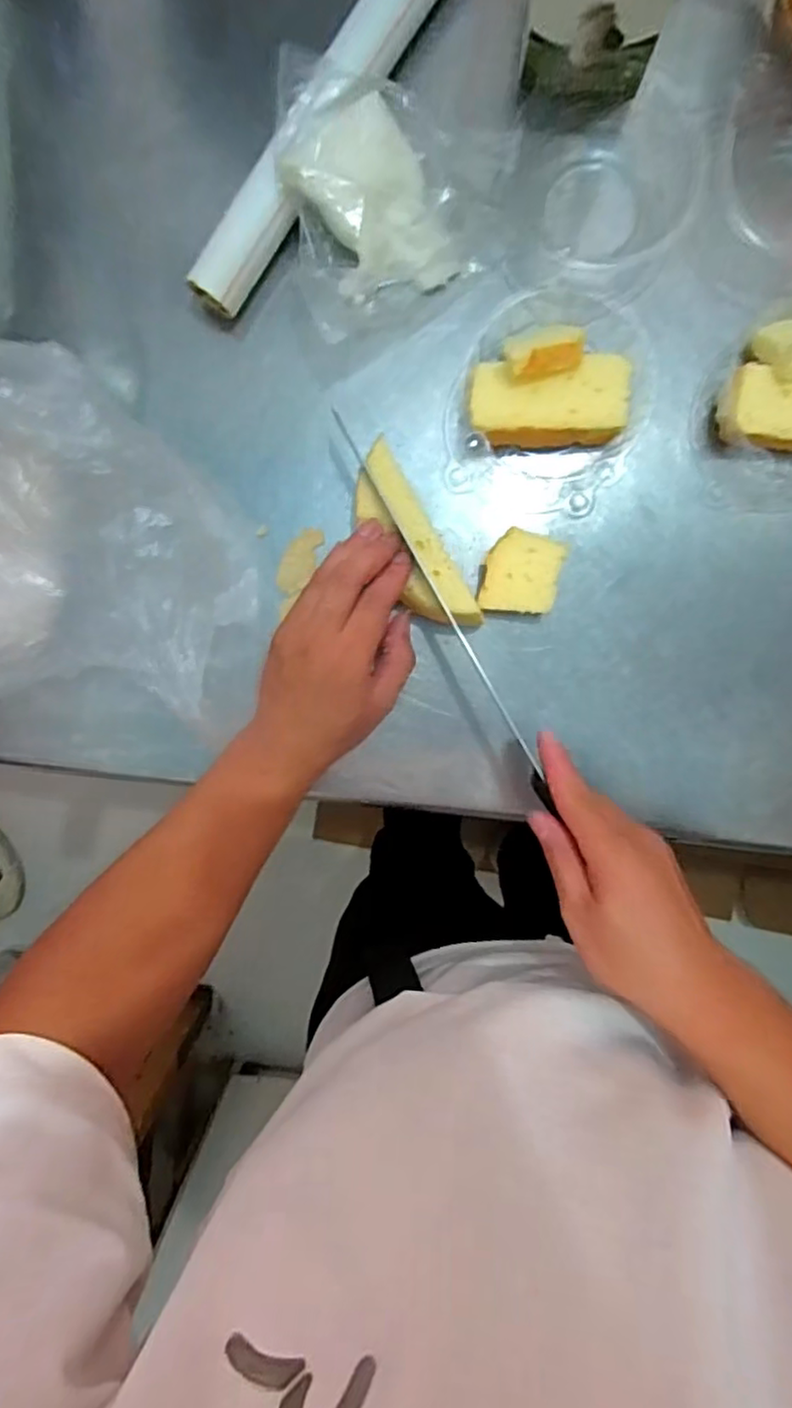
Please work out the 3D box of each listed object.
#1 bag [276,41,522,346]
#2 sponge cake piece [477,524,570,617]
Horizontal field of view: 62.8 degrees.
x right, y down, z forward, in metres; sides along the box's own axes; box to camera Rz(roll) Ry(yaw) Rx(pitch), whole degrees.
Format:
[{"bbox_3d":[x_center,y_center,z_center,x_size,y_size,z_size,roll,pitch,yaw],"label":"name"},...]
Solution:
[{"bbox_3d":[-0.003,-0.303,0.373,0.123,0.041,0.129,-13,97,4],"label":"bag"},{"bbox_3d":[0.079,-0.082,0.412,0.044,0.025,0.050,15,98,0],"label":"sponge cake piece"}]

